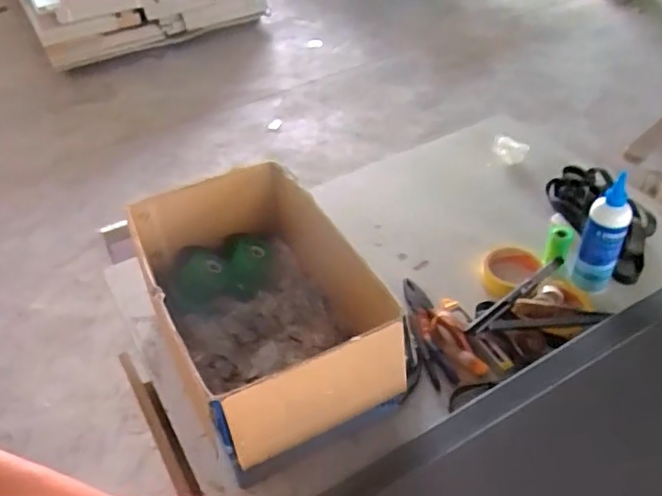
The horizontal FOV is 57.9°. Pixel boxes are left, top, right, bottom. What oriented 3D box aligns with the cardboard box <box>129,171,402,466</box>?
[{"bbox_3d":[-0.092,0.078,0.779,0.259,0.165,0.372,-20,45,-17],"label":"cardboard box"}]

